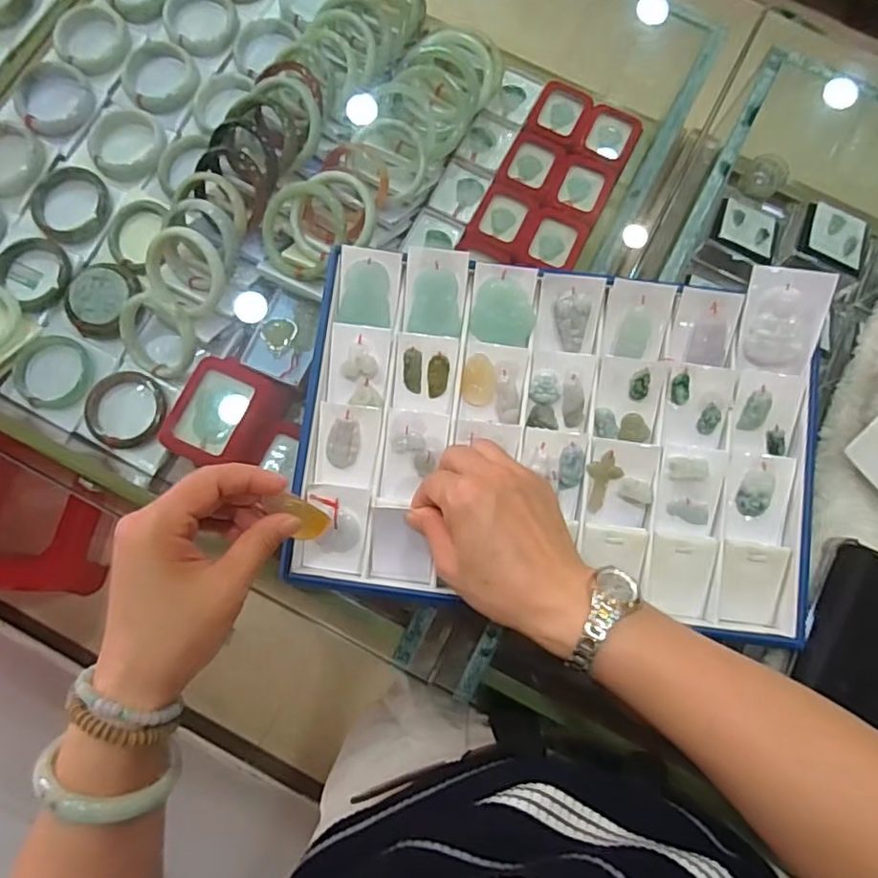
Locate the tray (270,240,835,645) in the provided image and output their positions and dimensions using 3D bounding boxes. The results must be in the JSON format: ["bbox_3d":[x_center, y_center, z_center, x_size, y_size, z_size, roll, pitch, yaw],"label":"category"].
[{"bbox_3d":[0.081,-0.001,0.427,0.340,0.029,0.236,6,83,1],"label":"tray"}]

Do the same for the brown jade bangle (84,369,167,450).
[{"bbox_3d":[-0.271,-0.026,0.533,0.069,0.008,0.068,0,83,0],"label":"brown jade bangle"}]

